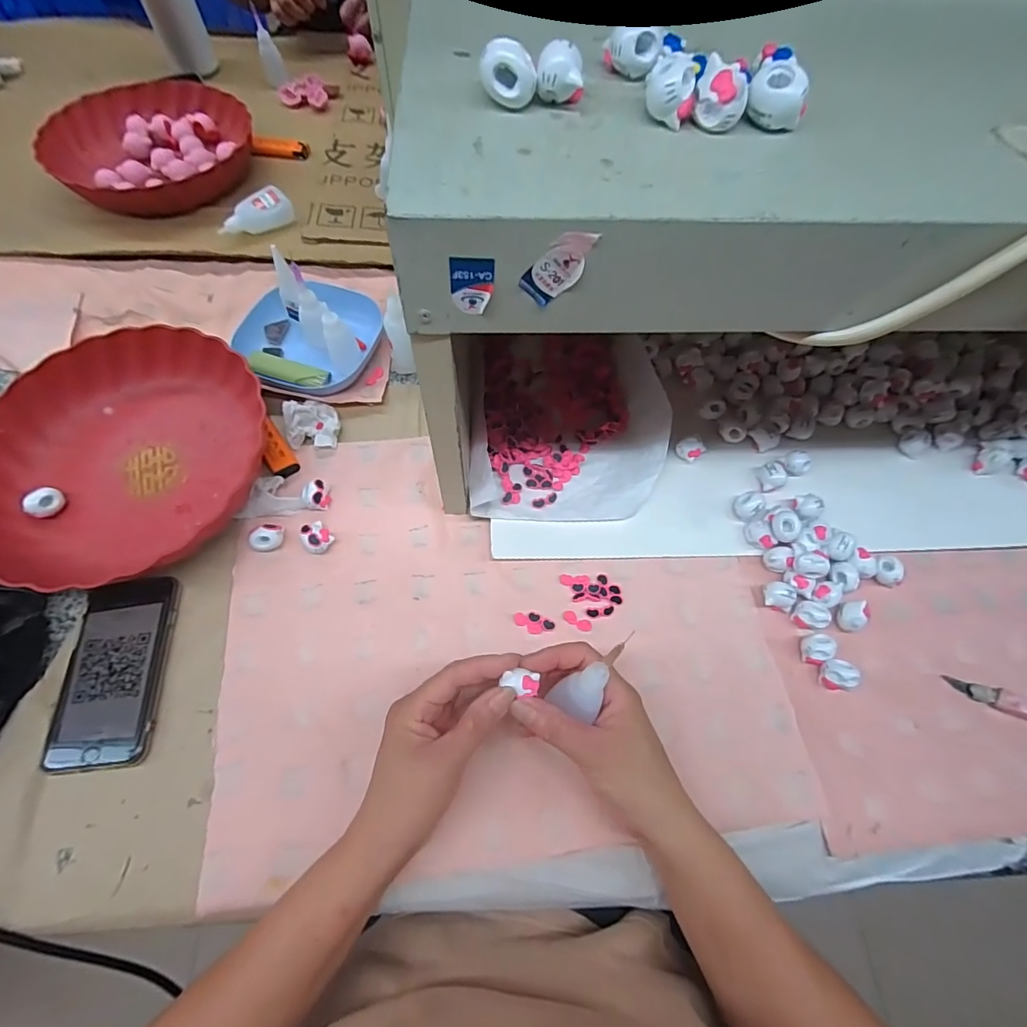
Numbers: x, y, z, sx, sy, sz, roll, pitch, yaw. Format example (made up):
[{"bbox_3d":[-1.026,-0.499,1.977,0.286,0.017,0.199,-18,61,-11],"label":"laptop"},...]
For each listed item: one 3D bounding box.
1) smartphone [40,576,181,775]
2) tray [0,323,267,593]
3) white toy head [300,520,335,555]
[{"bbox_3d":[-0.301,0.118,0.363,0.069,0.015,0.135,-5,65,-5],"label":"smartphone"},{"bbox_3d":[-0.340,-0.049,0.409,0.231,0.062,0.243,-18,67,-11],"label":"tray"},{"bbox_3d":[-0.168,0.021,0.407,0.022,0.020,0.023,42,70,16],"label":"white toy head"}]

